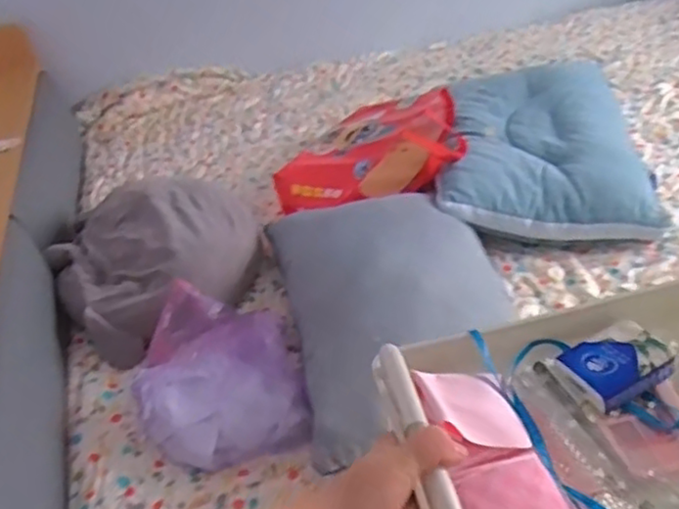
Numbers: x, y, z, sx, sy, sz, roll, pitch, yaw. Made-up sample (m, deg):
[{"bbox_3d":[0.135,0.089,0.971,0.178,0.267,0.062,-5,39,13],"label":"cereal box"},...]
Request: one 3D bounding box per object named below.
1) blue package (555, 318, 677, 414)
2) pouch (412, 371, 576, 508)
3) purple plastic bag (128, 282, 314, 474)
[{"bbox_3d":[0.221,0.088,0.544,0.075,0.022,0.058,-28,39,-13],"label":"blue package"},{"bbox_3d":[0.109,0.138,0.473,0.080,0.041,0.154,-12,37,-14],"label":"pouch"},{"bbox_3d":[-0.198,0.188,1.074,0.232,0.105,0.308,-13,37,-16],"label":"purple plastic bag"}]

